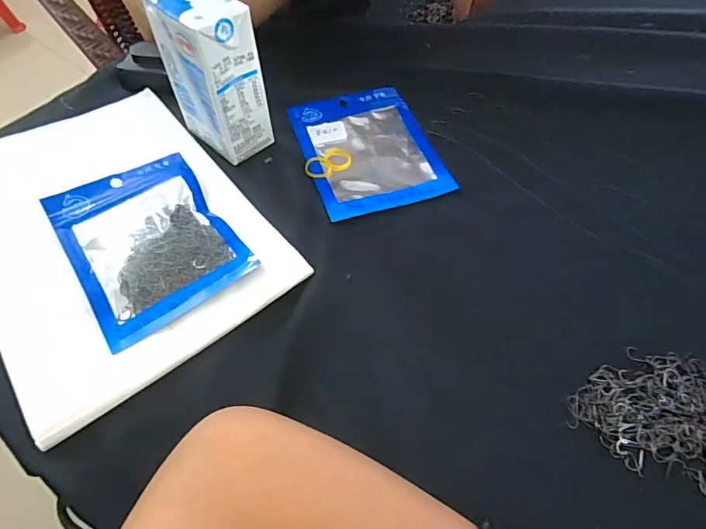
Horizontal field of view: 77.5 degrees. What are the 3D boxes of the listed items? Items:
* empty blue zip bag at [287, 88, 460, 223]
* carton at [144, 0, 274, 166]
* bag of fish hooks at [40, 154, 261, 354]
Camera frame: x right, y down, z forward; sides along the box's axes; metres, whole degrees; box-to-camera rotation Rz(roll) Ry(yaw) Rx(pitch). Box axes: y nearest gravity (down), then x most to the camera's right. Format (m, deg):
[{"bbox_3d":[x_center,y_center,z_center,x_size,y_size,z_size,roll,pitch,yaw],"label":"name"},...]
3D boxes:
[{"bbox_3d":[0.012,-0.094,0.352,0.099,0.005,0.131,-16,58,-10],"label":"empty blue zip bag"},{"bbox_3d":[-0.097,-0.132,0.313,0.060,0.105,0.048,39,66,23],"label":"carton"},{"bbox_3d":[-0.134,-0.019,0.289,0.093,0.011,0.125,-32,62,-19],"label":"bag of fish hooks"}]

